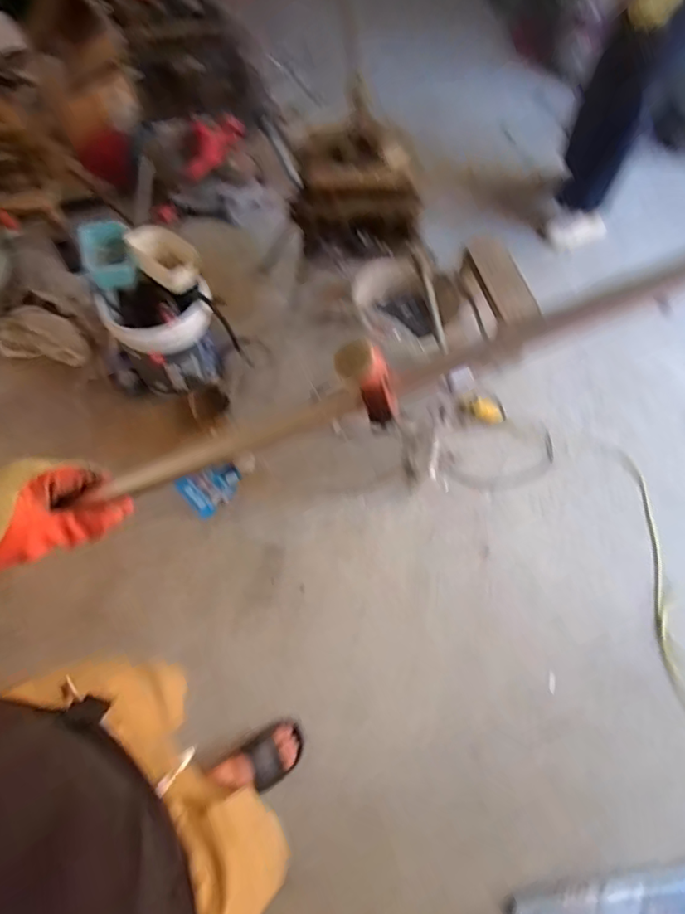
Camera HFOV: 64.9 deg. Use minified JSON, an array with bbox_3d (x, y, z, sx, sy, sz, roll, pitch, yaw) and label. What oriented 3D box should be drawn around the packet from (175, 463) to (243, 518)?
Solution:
[{"bbox_3d":[-0.409,0.085,1.677,0.178,0.009,0.152,-40,82,-2],"label":"packet"}]

